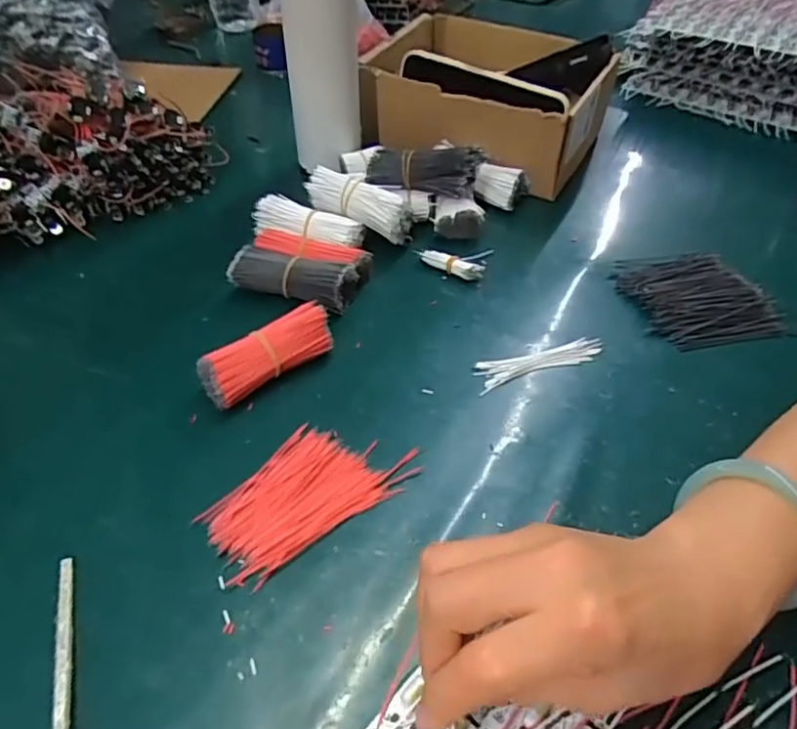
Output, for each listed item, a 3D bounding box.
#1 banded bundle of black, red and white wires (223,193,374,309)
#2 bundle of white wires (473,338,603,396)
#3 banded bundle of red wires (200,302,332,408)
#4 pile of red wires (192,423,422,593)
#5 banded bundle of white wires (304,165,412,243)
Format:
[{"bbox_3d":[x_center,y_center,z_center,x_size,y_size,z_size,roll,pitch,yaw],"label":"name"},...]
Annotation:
[{"bbox_3d":[-0.074,-0.089,0.485,0.106,0.033,0.098,1,46,-1],"label":"banded bundle of black, red and white wires"},{"bbox_3d":[0.100,-0.004,0.427,0.098,0.004,0.023,-14,48,-15],"label":"bundle of white wires"},{"bbox_3d":[-0.087,-0.005,0.405,0.093,0.033,0.029,-29,53,-26],"label":"banded bundle of red wires"},{"bbox_3d":[-0.056,0.071,0.349,0.119,0.005,0.068,-30,54,-27],"label":"pile of red wires"},{"bbox_3d":[-0.033,-0.136,0.508,0.093,0.035,0.029,26,50,6],"label":"banded bundle of white wires"}]

